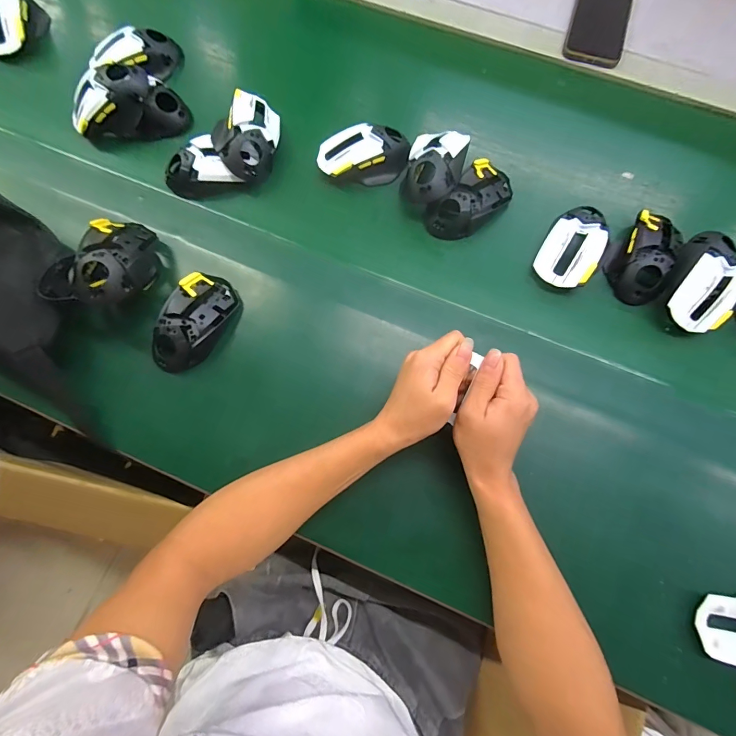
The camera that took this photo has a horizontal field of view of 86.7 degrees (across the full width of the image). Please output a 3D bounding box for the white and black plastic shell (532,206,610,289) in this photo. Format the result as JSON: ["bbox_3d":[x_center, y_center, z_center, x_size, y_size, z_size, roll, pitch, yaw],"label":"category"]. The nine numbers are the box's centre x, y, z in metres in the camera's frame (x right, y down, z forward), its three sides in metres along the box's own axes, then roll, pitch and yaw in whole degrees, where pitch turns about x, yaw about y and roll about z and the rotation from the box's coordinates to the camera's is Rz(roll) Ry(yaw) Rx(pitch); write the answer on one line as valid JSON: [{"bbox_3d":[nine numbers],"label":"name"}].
[{"bbox_3d":[0.243,-0.147,0.461,0.063,0.033,0.111,27,78,8],"label":"white and black plastic shell"}]

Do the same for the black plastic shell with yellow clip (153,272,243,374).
[{"bbox_3d":[-0.200,-0.051,0.446,0.064,0.035,0.119,32,78,9],"label":"black plastic shell with yellow clip"}]

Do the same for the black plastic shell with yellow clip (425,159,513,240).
[{"bbox_3d":[0.128,-0.205,0.478,0.116,0.032,0.061,-42,78,-9],"label":"black plastic shell with yellow clip"}]

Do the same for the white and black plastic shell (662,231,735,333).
[{"bbox_3d":[0.379,-0.094,0.441,0.068,0.051,0.107,16,76,5],"label":"white and black plastic shell"}]

